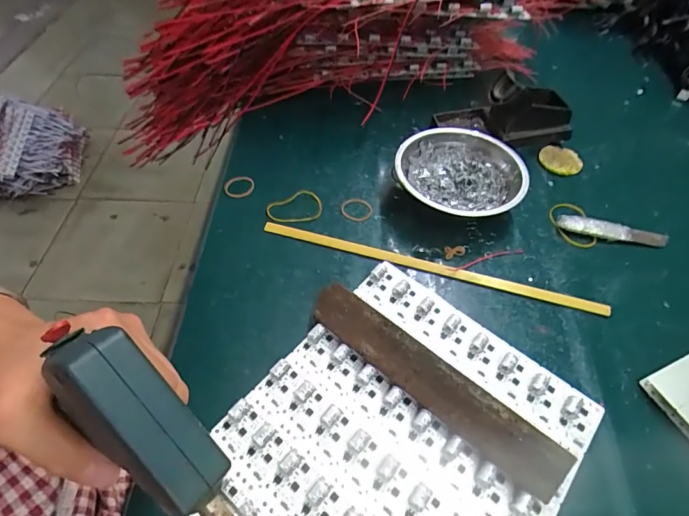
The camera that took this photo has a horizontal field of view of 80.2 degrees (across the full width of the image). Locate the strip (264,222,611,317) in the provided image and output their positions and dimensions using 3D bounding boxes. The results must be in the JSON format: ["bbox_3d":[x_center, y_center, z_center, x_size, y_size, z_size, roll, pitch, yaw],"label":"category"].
[{"bbox_3d":[0.075,0.007,0.374,0.309,0.006,0.015,15,54,10],"label":"strip"}]

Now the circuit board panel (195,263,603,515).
[{"bbox_3d":[0.036,0.127,0.279,0.200,0.012,0.235,34,59,22],"label":"circuit board panel"}]

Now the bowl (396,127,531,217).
[{"bbox_3d":[0.116,-0.080,0.418,0.121,0.040,0.118,1,53,-1],"label":"bowl"}]

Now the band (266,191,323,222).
[{"bbox_3d":[-0.048,-0.049,0.410,0.054,0.005,0.039,-26,57,-19],"label":"band"}]

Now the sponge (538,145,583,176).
[{"bbox_3d":[0.247,-0.112,0.467,0.048,0.007,0.039,13,53,8],"label":"sponge"}]

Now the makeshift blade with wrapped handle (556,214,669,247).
[{"bbox_3d":[0.266,-0.027,0.404,0.103,0.007,0.021,11,53,7],"label":"makeshift blade with wrapped handle"}]

